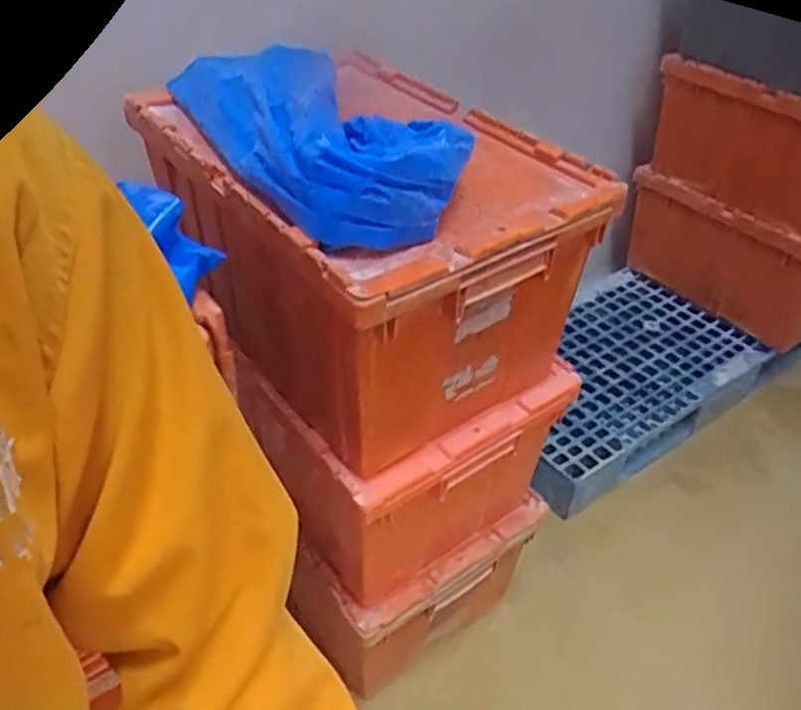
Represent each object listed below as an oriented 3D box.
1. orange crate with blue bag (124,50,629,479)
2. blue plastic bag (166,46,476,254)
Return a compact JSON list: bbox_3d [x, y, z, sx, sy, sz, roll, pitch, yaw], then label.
[{"bbox_3d":[-0.051,-0.185,0.977,0.394,0.369,0.562,-25,47,-29],"label":"orange crate with blue bag"},{"bbox_3d":[-0.120,-0.285,0.868,0.198,0.090,0.497,-20,44,-24],"label":"blue plastic bag"}]

